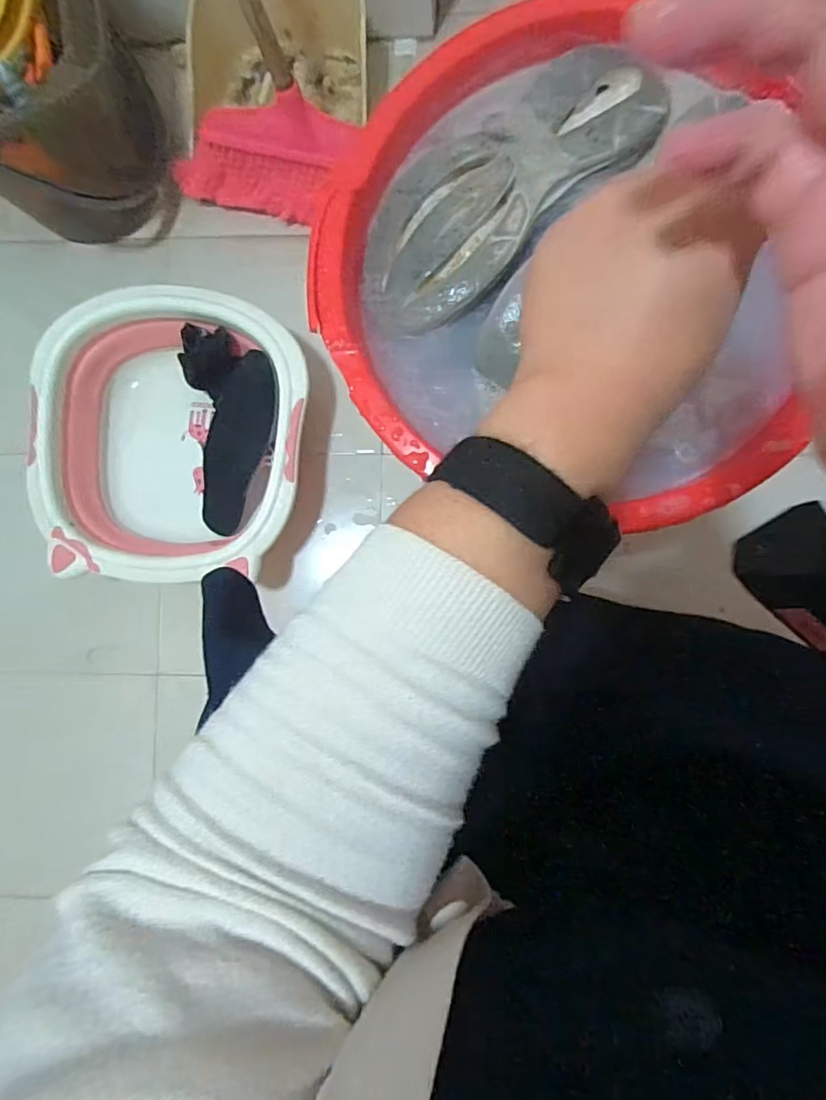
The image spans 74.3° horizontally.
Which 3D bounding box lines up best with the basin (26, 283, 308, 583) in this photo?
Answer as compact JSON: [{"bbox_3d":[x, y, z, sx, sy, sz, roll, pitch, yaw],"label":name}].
[{"bbox_3d":[-0.290,-0.144,0.683,0.338,0.121,0.338,0,88,3],"label":"basin"}]

